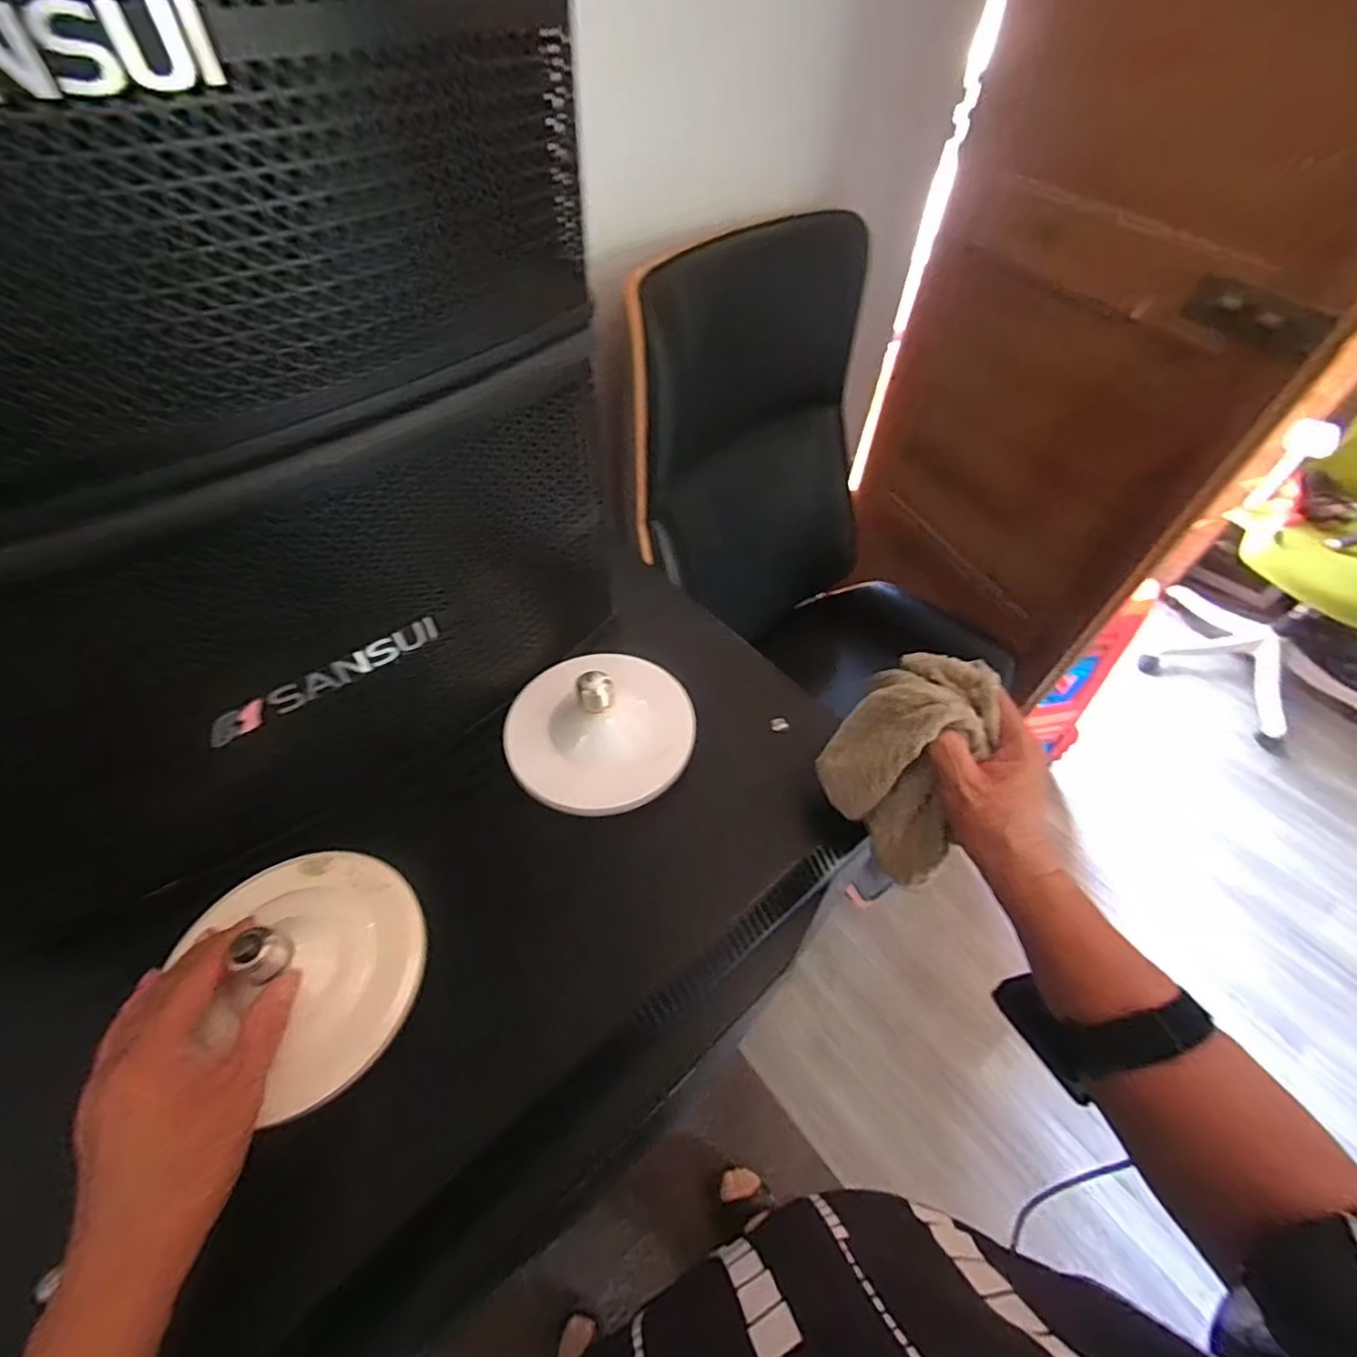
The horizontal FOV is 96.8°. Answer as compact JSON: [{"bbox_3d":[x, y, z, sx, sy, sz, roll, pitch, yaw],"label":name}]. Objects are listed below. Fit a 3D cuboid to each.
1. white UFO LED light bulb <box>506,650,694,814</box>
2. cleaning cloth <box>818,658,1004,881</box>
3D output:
[{"bbox_3d":[-0.060,0.025,0.453,0.139,0.060,0.133,1,52,-1],"label":"white UFO LED light bulb"},{"bbox_3d":[0.143,0.057,0.395,0.088,0.147,0.043,17,15,16],"label":"cleaning cloth"}]

